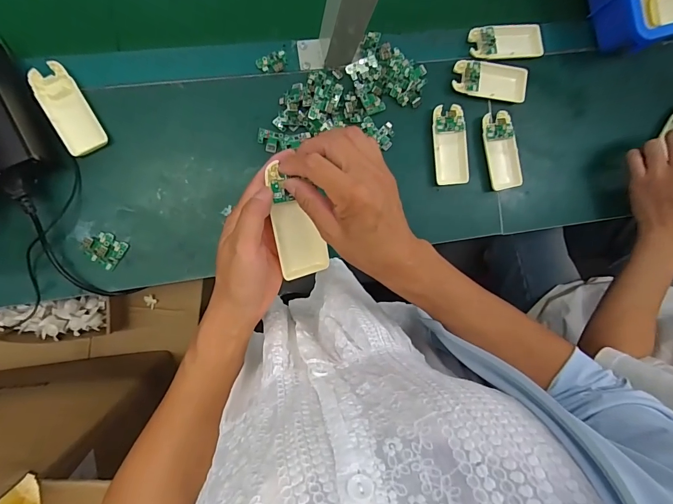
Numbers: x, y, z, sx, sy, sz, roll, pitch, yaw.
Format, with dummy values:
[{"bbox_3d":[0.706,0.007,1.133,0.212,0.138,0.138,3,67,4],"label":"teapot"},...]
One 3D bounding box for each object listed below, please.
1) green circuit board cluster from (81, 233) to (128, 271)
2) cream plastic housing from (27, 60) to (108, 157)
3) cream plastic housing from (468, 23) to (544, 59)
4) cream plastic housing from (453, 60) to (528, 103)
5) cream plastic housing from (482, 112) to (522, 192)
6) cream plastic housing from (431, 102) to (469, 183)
[{"bbox_3d":[-0.289,-0.004,0.464,0.044,0.008,0.039,33,87,-7],"label":"green circuit board cluster"},{"bbox_3d":[-0.320,-0.169,0.447,0.046,0.019,0.106,-30,95,-5],"label":"cream plastic housing"},{"bbox_3d":[0.239,-0.293,0.520,0.109,0.020,0.047,-10,93,-7],"label":"cream plastic housing"},{"bbox_3d":[0.215,-0.236,0.515,0.107,0.011,0.048,0,92,-7],"label":"cream plastic housing"},{"bbox_3d":[0.234,-0.143,0.527,0.050,0.014,0.105,-11,93,-7],"label":"cream plastic housing"},{"bbox_3d":[0.158,-0.147,0.512,0.049,0.010,0.105,-7,92,-7],"label":"cream plastic housing"}]

